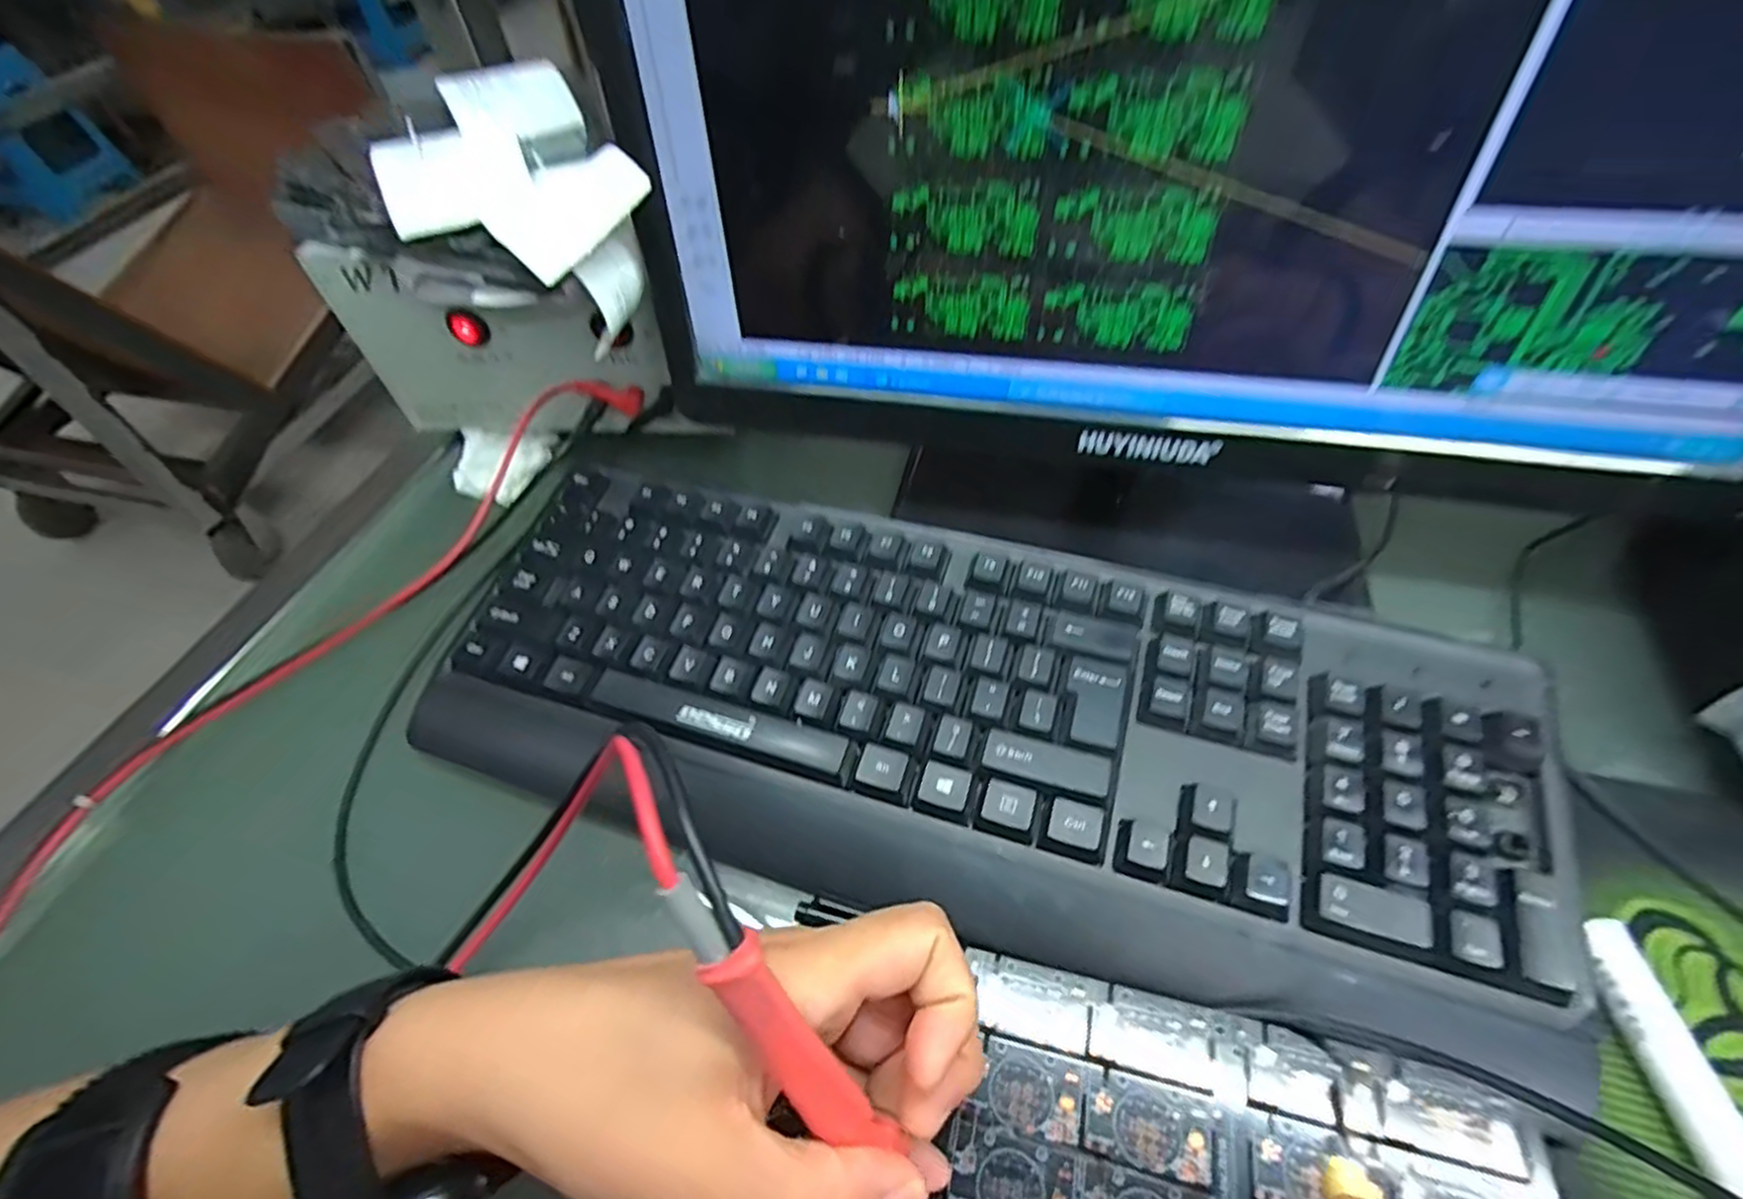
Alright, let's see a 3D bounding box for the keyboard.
[{"bbox_3d":[0.029,0.041,0.295,0.425,0.027,0.157,12,54,13],"label":"keyboard"}]

